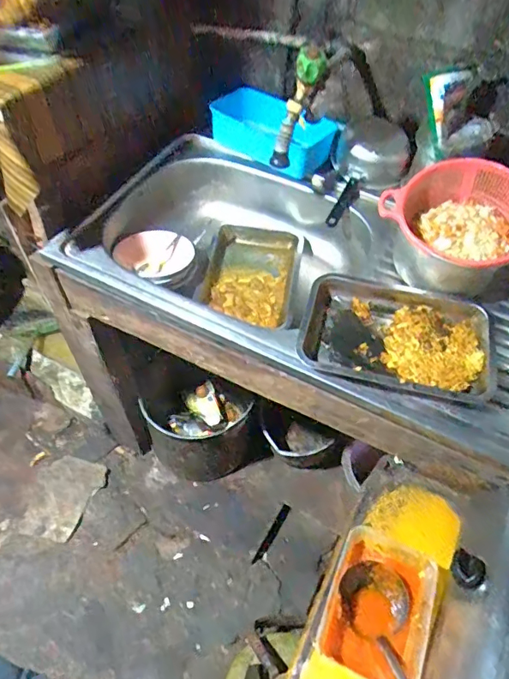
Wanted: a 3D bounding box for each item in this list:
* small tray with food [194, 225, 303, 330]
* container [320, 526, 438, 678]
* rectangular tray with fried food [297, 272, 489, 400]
[{"bbox_3d":[-0.011,-0.133,1.075,0.211,0.090,0.264,10,49,4],"label":"small tray with food"},{"bbox_3d":[0.163,0.347,0.629,0.125,0.052,0.167,22,51,14],"label":"container"},{"bbox_3d":[0.234,-0.008,0.808,0.300,0.060,0.210,14,50,7],"label":"rectangular tray with fried food"}]

